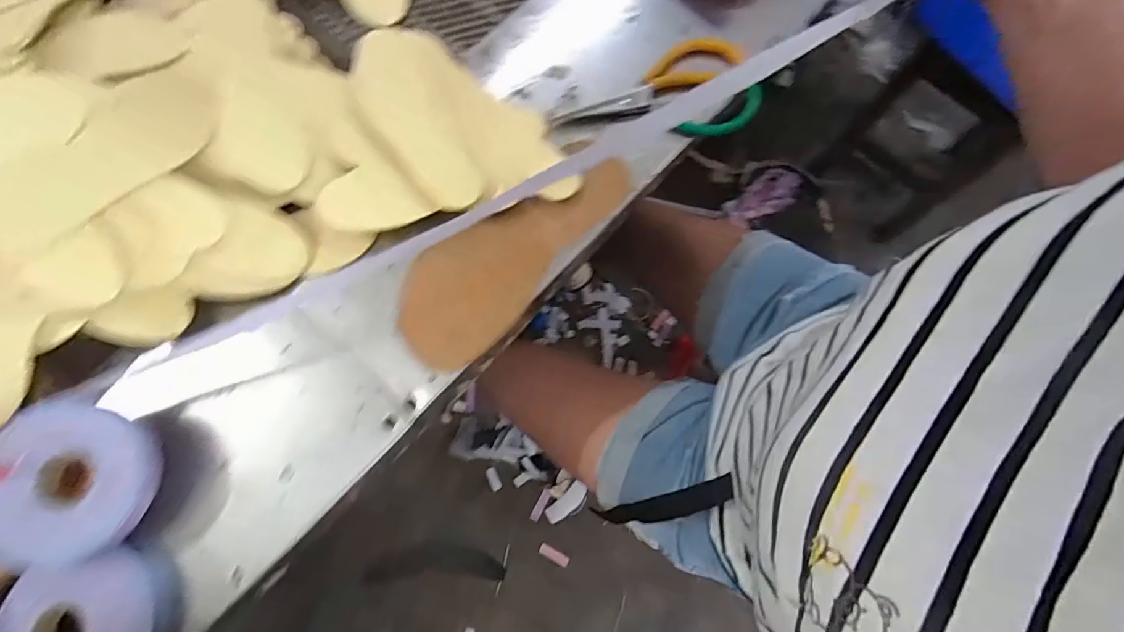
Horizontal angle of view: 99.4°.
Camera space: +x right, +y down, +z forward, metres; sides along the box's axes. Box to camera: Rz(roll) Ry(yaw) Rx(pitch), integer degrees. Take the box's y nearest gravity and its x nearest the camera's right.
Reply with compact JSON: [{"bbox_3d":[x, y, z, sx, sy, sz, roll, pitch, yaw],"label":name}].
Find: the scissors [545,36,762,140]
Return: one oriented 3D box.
[{"bbox_3d":[0.091,-0.215,0.459,0.200,0.009,0.101,-7,75,0],"label":"scissors"}]

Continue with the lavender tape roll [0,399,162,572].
[{"bbox_3d":[-0.369,0.123,0.359,0.103,0.023,0.108,8,73,-18],"label":"lavender tape roll"}]

